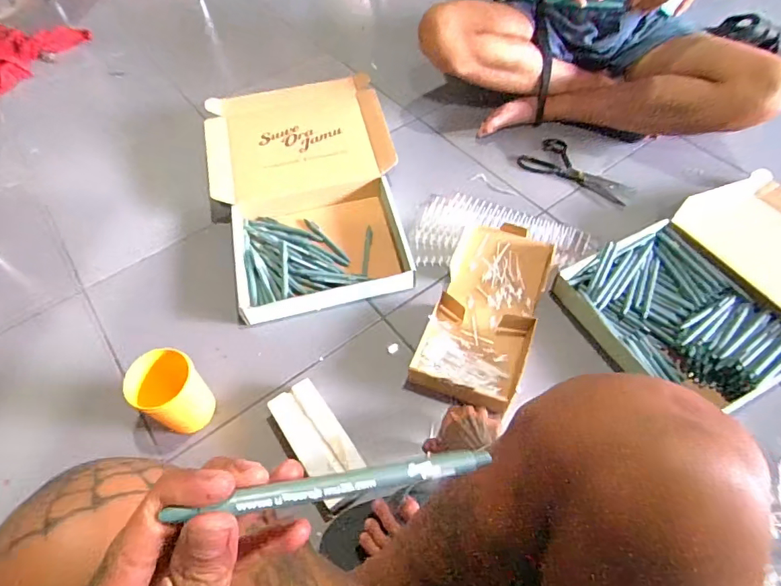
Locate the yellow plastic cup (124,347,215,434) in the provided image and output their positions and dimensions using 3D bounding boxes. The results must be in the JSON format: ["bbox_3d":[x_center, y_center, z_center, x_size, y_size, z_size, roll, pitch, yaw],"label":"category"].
[{"bbox_3d":[-0.309,0.142,0.670,0.085,0.105,0.085,-1,55,1],"label":"yellow plastic cup"}]

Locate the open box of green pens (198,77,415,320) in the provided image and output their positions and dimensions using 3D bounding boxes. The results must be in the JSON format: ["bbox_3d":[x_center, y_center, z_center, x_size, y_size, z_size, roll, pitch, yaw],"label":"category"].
[{"bbox_3d":[-0.166,-0.212,0.927,0.364,0.092,0.530,-11,56,-5],"label":"open box of green pens"}]

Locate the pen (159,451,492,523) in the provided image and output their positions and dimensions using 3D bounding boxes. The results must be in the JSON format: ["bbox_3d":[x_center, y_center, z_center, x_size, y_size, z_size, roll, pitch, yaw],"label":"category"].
[{"bbox_3d":[-0.016,0.083,0.205,0.139,0.008,0.011,0,52,-24],"label":"pen"}]

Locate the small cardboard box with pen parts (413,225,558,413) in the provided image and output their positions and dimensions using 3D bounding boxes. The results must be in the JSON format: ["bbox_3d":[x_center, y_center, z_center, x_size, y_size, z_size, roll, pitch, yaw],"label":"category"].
[{"bbox_3d":[0.163,0.018,0.784,0.166,0.047,0.367,18,58,14],"label":"small cardboard box with pen parts"}]

